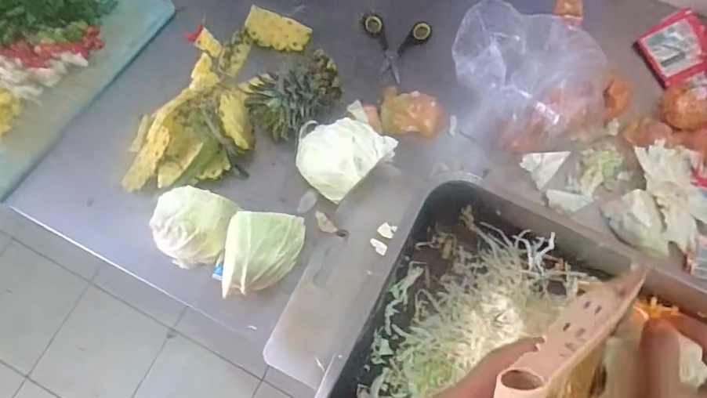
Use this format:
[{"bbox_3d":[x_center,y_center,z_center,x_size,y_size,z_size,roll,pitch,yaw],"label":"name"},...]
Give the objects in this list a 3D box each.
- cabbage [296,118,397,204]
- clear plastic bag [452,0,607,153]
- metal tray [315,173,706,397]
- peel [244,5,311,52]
[{"bbox_3d":[-0.020,-0.054,0.593,0.116,0.077,0.094,36,76,11],"label":"cabbage"},{"bbox_3d":[0.219,-0.139,0.587,0.202,0.138,0.133,0,72,0],"label":"clear plastic bag"},{"bbox_3d":[0.212,0.205,0.505,0.445,0.092,0.349,26,74,8],"label":"metal tray"},{"bbox_3d":[-0.108,-0.240,0.682,0.089,0.013,0.050,19,88,-13],"label":"peel"}]

